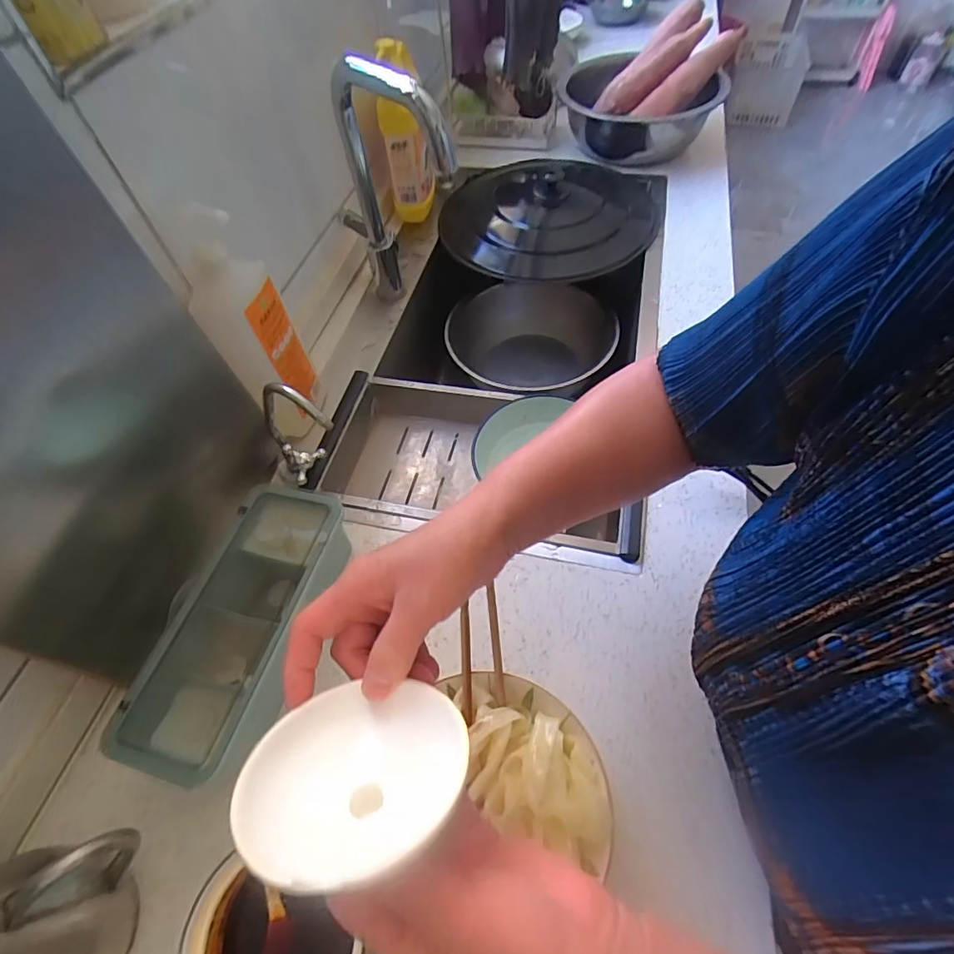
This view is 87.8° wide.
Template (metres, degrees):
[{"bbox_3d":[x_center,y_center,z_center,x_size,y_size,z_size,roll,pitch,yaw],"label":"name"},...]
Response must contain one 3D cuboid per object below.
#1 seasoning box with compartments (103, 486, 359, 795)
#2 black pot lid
[{"bbox_3d":[-0.207,0.135,0.461,0.107,0.078,0.250,10,58,10],"label":"seasoning box with compartments"},{"bbox_3d":[0.136,-0.488,0.891,0.384,0.097,0.402,-2,57,3],"label":"black pot lid"}]

